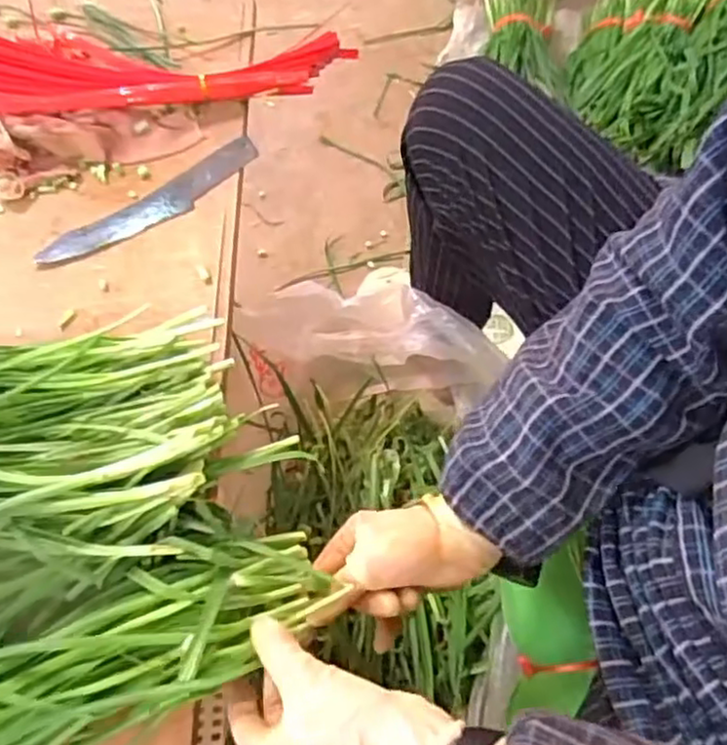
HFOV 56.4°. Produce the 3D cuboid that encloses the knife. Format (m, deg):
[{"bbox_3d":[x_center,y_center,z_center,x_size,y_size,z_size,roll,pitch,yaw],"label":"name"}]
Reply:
[{"bbox_3d":[-0.189,-0.153,0.607,0.211,0.008,0.041,-33,67,-14],"label":"knife"}]

